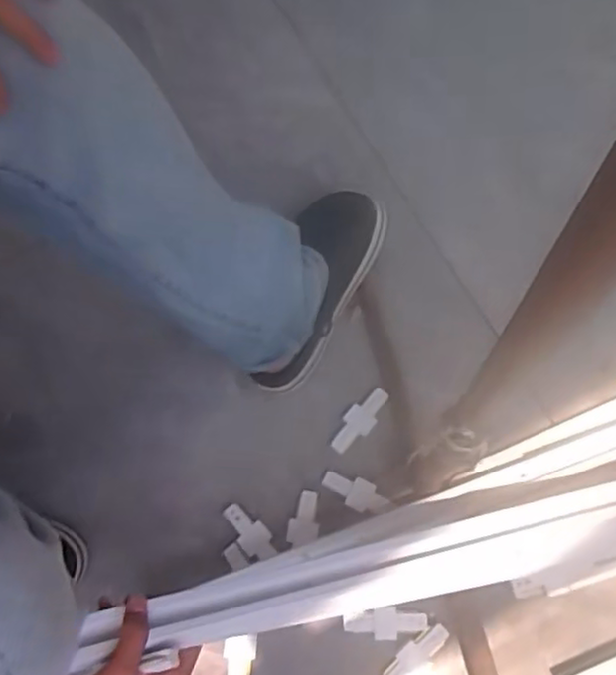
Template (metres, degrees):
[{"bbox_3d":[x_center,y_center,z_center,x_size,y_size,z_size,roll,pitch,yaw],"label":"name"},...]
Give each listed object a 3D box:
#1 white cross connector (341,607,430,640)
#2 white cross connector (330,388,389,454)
[{"bbox_3d":[0.082,0.307,0.722,0.088,0.007,0.031,-5,70,1],"label":"white cross connector"},{"bbox_3d":[0.061,0.097,0.798,0.035,0.010,0.088,35,75,14],"label":"white cross connector"}]

